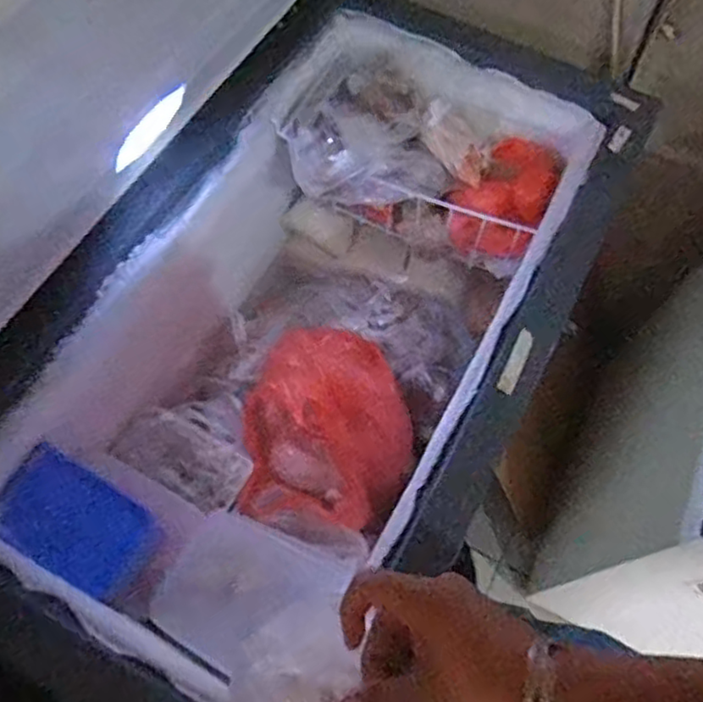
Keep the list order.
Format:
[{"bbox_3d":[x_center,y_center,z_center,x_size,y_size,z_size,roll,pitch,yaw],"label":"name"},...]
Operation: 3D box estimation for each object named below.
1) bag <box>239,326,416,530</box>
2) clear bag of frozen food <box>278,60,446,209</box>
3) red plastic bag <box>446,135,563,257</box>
[{"bbox_3d":[-0.034,0.095,1.013,0.260,0.159,0.323,5,65,0],"label":"bag"},{"bbox_3d":[0.018,-0.317,1.008,0.216,0.083,0.215,-22,67,-12],"label":"clear bag of frozen food"},{"bbox_3d":[0.244,-0.244,1.041,0.135,0.109,0.173,30,67,12],"label":"red plastic bag"}]

